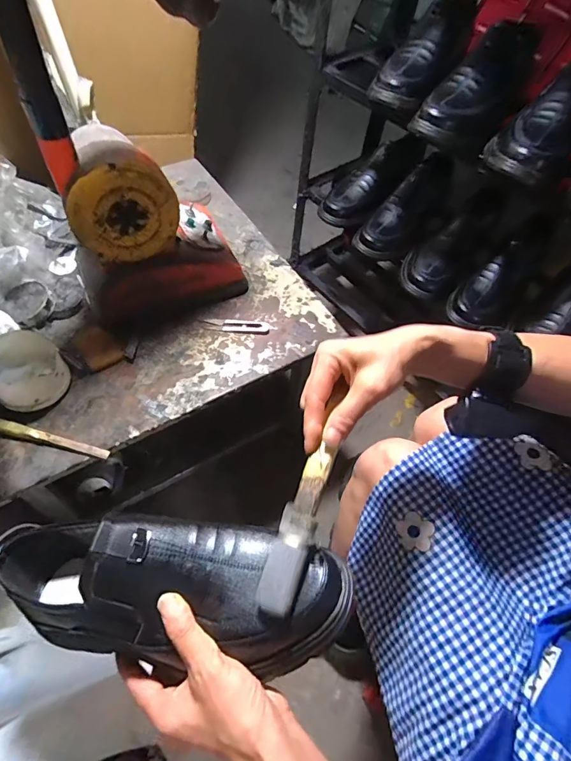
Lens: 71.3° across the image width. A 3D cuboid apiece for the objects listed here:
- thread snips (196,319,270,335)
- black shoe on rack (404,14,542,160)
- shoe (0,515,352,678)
[{"bbox_3d":[-0.081,-0.086,0.629,0.108,0.005,0.025,5,58,-1],"label":"thread snips"},{"bbox_3d":[0.297,-0.446,0.592,0.109,0.106,0.305,32,61,15],"label":"black shoe on rack"},{"bbox_3d":[-0.112,0.153,0.307,0.310,0.102,0.088,-2,57,14],"label":"shoe"}]

